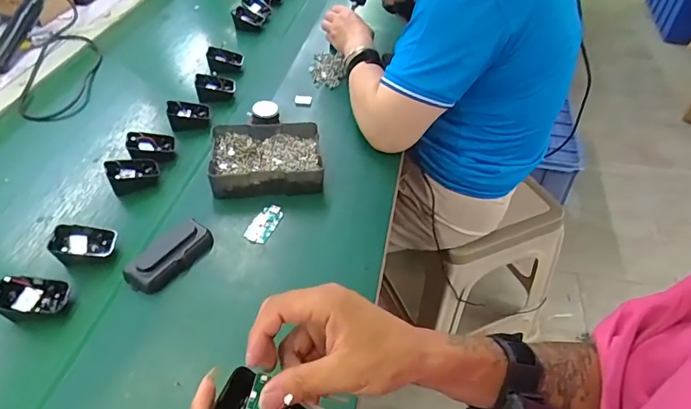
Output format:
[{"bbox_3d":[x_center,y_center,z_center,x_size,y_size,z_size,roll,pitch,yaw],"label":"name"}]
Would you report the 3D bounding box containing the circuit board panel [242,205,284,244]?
[{"bbox_3d":[-0.108,0.025,0.610,0.030,0.010,0.067,16,49,15],"label":"circuit board panel"}]

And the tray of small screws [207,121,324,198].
[{"bbox_3d":[-0.118,-0.073,0.678,0.160,0.044,0.139,-5,47,-5],"label":"tray of small screws"}]

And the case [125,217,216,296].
[{"bbox_3d":[-0.216,0.063,0.554,0.048,0.032,0.105,23,51,21],"label":"case"}]

